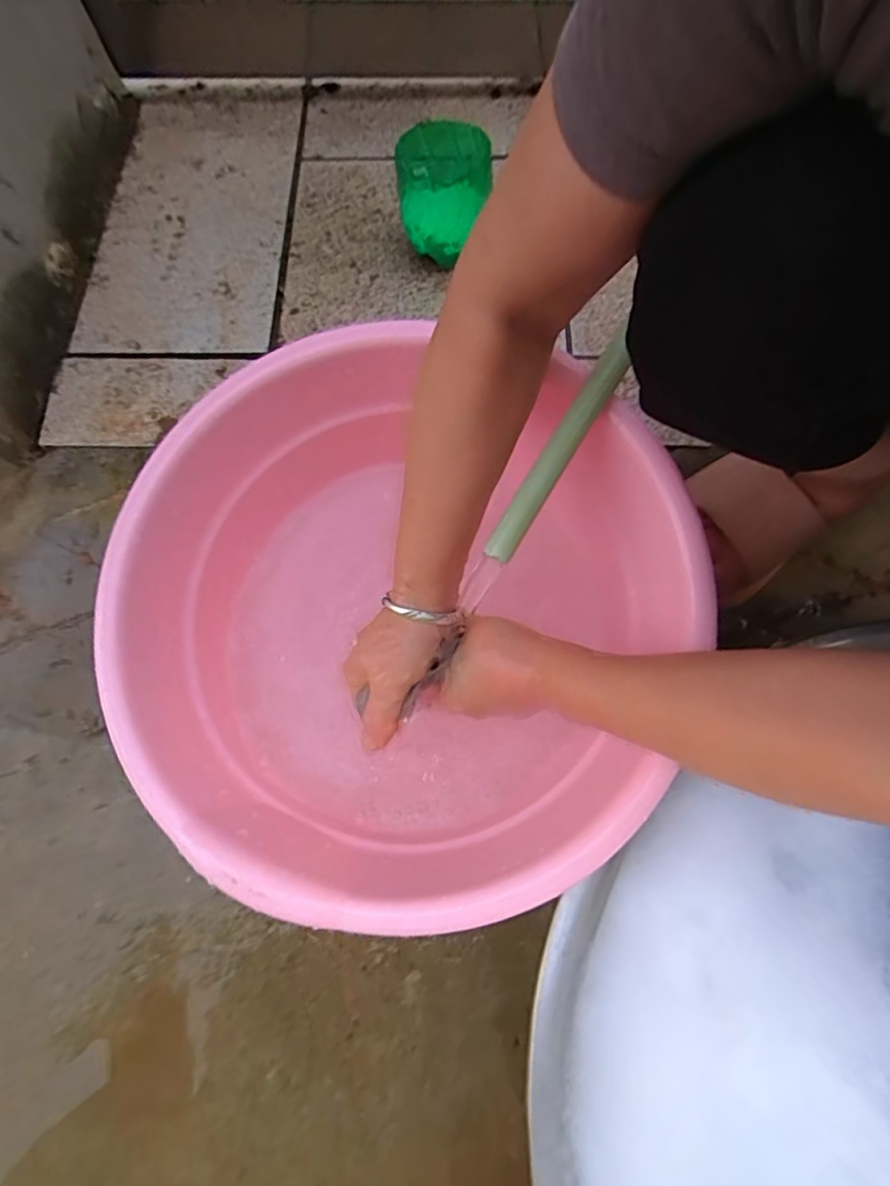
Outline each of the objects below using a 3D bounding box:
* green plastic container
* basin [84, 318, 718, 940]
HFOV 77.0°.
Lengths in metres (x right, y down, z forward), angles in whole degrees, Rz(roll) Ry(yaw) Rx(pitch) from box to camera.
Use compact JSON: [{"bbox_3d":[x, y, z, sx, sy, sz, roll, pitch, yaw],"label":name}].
[{"bbox_3d":[-0.001,-0.399,0.575,0.089,0.095,0.090,-5,71,-2],"label":"green plastic container"},{"bbox_3d":[-0.039,0.030,0.398,0.371,0.141,0.342,0,71,0],"label":"basin"}]

